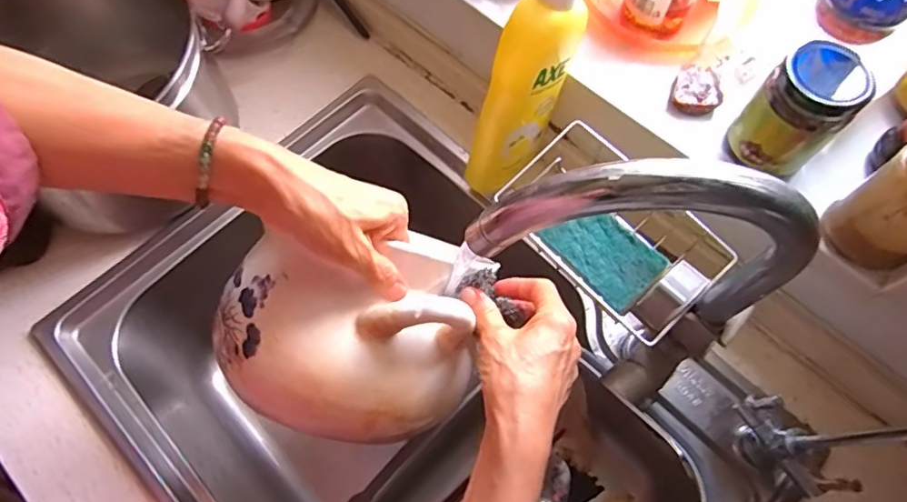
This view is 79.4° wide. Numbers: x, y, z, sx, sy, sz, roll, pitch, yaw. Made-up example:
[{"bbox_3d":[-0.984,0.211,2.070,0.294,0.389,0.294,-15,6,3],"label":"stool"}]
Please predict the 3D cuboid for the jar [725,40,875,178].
[{"bbox_3d":[0.270,-0.110,0.429,0.065,0.085,0.068,0,66,0],"label":"jar"}]

